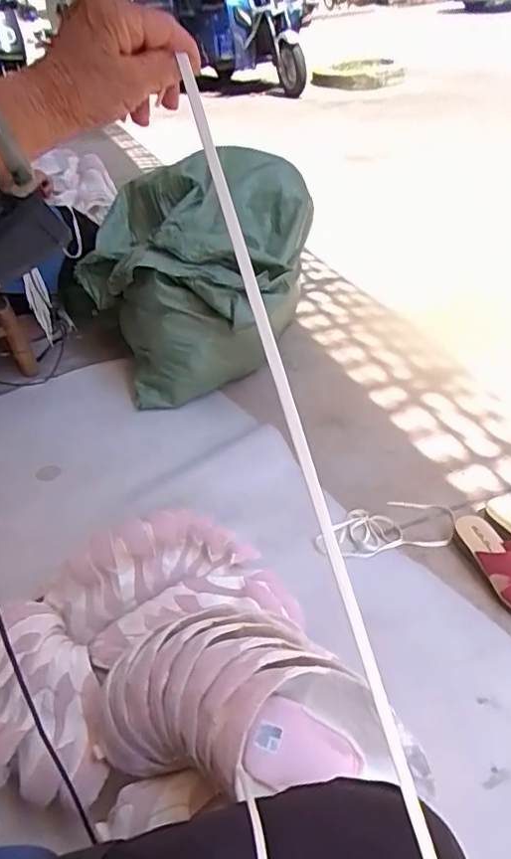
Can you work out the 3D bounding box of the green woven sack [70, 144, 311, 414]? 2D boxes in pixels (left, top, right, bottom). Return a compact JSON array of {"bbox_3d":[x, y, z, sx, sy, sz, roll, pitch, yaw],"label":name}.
[{"bbox_3d":[-0.126,-0.370,1.424,0.568,0.418,0.478,-13,39,-7],"label":"green woven sack"}]

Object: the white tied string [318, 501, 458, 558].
[{"bbox_3d":[0.236,0.176,1.066,0.264,0.018,0.124,-10,39,-3],"label":"white tied string"}]

